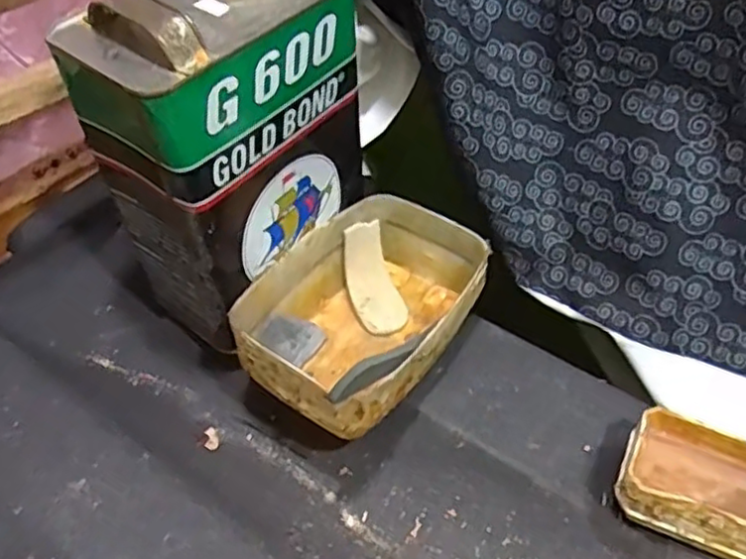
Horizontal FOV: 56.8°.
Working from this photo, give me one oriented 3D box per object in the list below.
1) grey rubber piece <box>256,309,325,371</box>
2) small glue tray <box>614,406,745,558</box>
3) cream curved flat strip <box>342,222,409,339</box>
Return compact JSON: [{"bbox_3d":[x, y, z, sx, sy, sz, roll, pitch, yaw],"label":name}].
[{"bbox_3d":[-0.060,0.043,0.513,0.045,0.004,0.039,40,51,-12],"label":"grey rubber piece"},{"bbox_3d":[0.218,0.134,0.421,0.125,0.044,0.070,18,49,18],"label":"small glue tray"},{"bbox_3d":[0.000,0.002,0.547,0.039,0.026,0.088,-13,76,-11],"label":"cream curved flat strip"}]

